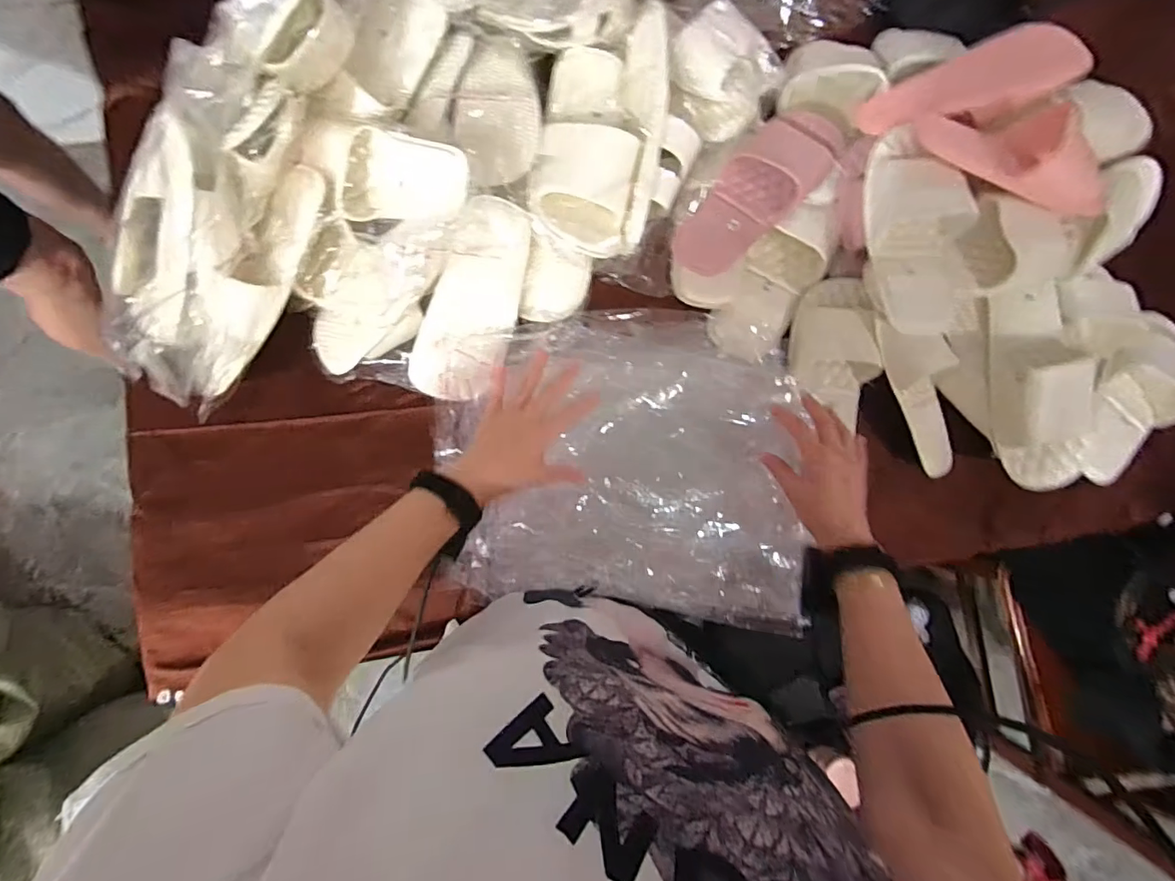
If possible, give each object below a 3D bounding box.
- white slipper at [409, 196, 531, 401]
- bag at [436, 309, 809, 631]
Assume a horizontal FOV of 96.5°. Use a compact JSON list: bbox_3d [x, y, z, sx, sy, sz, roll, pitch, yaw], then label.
[{"bbox_3d":[-0.126,-0.153,0.592,0.092,0.043,0.229,20,98,0],"label":"white slipper"},{"bbox_3d":[0.039,0.007,0.606,0.404,0.061,0.340,7,83,-1],"label":"bag"}]

